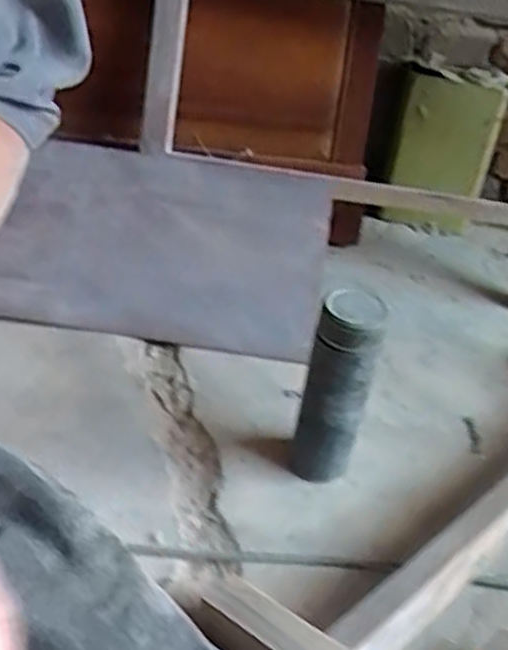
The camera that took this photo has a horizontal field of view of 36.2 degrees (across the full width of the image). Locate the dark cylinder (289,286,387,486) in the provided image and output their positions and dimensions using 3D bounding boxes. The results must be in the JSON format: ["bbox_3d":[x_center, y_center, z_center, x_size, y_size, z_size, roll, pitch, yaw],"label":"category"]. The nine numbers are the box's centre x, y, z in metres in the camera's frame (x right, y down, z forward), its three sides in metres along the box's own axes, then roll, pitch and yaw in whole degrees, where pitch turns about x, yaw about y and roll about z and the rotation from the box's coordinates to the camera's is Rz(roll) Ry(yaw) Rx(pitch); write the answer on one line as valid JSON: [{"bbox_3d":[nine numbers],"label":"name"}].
[{"bbox_3d":[0.084,0.069,0.815,0.068,0.219,0.072,13,37,8],"label":"dark cylinder"}]

